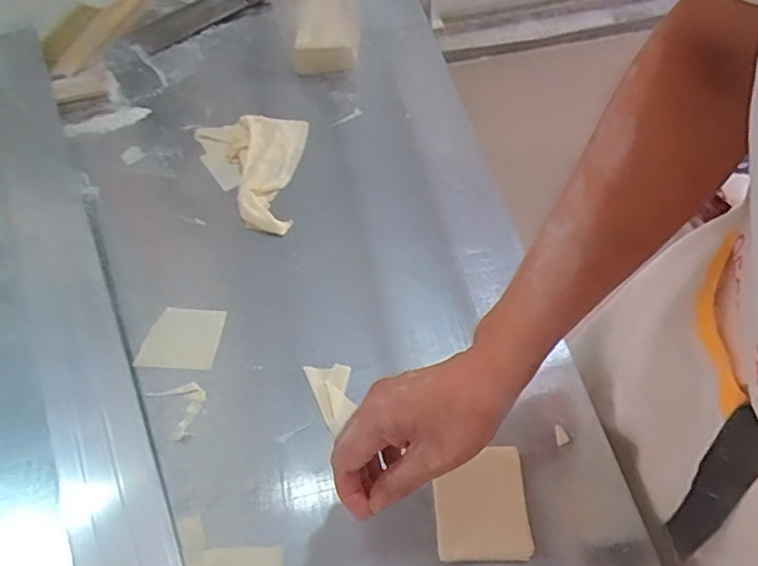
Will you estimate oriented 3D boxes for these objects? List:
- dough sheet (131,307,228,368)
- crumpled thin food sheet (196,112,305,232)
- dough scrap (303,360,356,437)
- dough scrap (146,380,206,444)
[{"bbox_3d":[-0.224,0.061,0.653,0.086,0.005,0.074,1,56,6],"label":"dough sheet"},{"bbox_3d":[-0.160,-0.161,0.799,0.147,0.025,0.228,-18,56,-7],"label":"crumpled thin food sheet"},{"bbox_3d":[-0.047,0.114,0.593,0.044,0.008,0.081,-14,42,-7],"label":"dough scrap"},{"bbox_3d":[-0.205,0.127,0.604,0.048,0.004,0.068,-34,59,-17],"label":"dough scrap"}]

